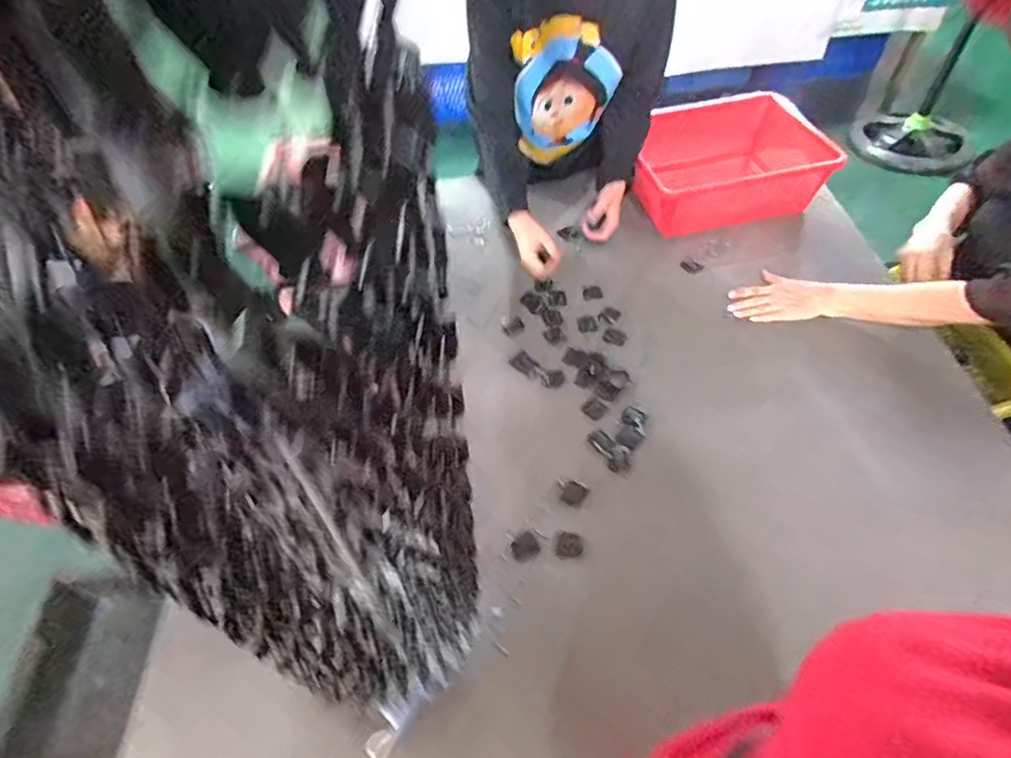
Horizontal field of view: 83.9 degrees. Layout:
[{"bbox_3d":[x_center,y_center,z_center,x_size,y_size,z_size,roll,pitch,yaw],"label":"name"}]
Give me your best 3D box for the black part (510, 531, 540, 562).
[{"bbox_3d":[0.026,0.233,0.778,0.041,0.014,0.032,-29,57,-17],"label":"black part"}]

